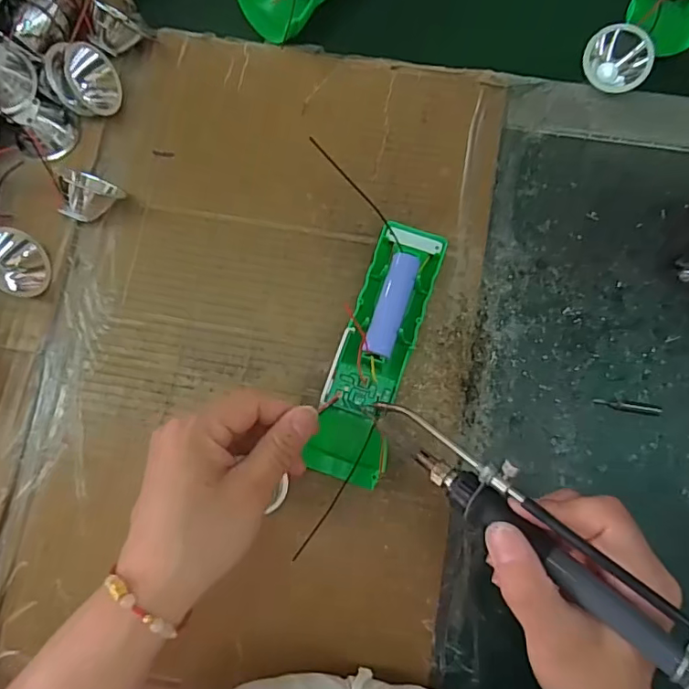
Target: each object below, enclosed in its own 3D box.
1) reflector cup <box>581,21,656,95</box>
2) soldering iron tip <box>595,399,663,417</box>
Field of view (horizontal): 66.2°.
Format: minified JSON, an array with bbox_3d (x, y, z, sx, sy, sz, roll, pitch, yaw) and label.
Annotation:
[{"bbox_3d":[0.186,-0.194,0.357,0.043,0.038,0.022,38,49,7],"label":"reflector cup"},{"bbox_3d":[0.175,0.038,0.325,0.040,0.004,0.006,8,82,2],"label":"soldering iron tip"}]

